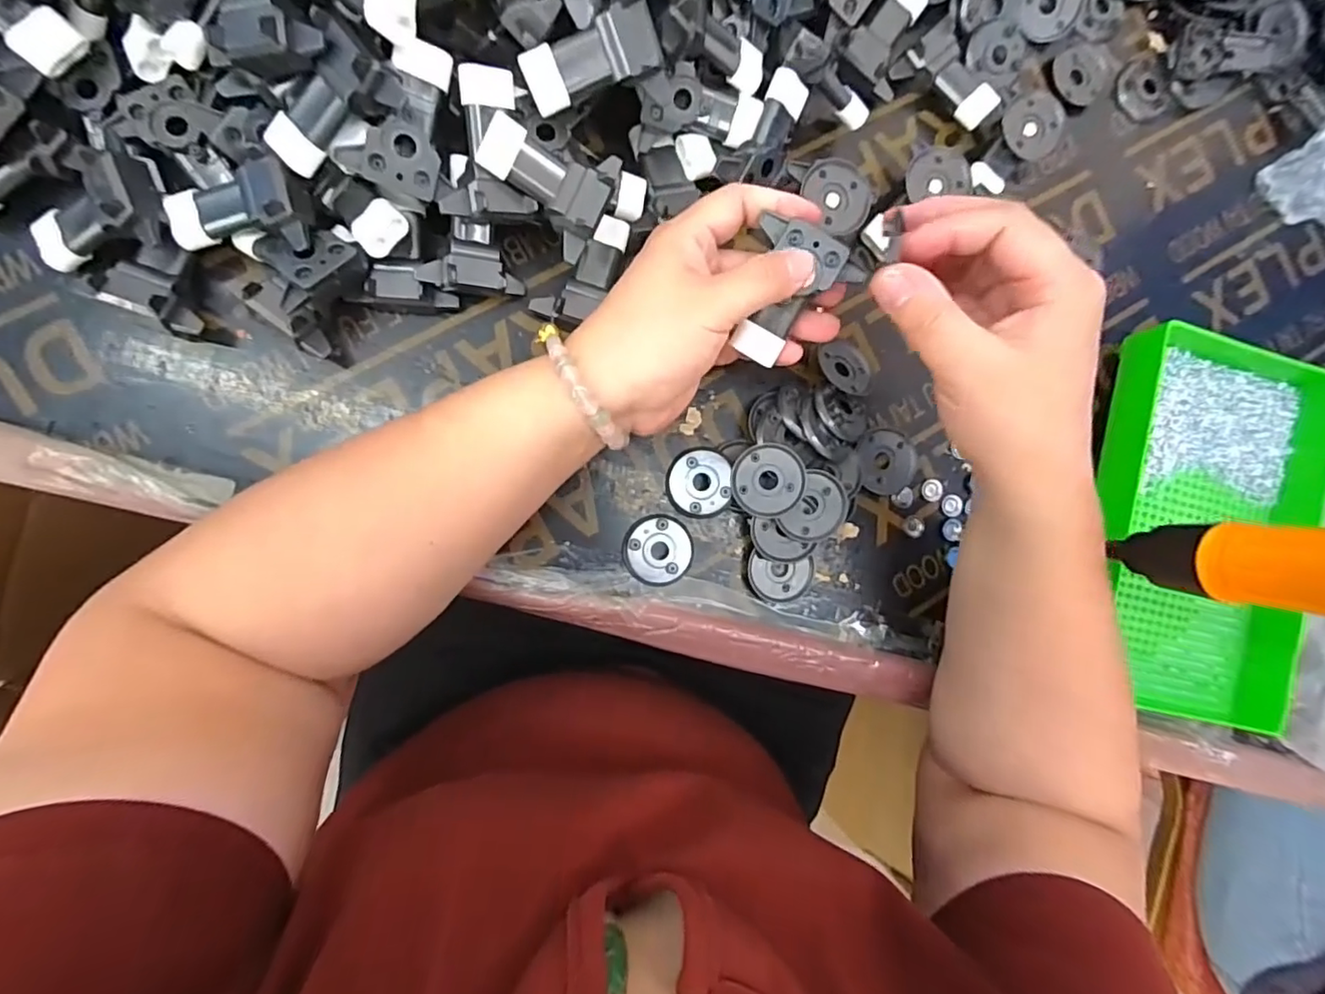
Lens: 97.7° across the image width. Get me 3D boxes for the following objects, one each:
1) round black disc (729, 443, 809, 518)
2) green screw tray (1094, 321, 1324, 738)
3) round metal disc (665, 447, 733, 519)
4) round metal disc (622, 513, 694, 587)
[{"bbox_3d":[0.063,-0.009,0.342,0.041,0.006,0.043,1,98,10],"label":"round black disc"},{"bbox_3d":[0.364,0.020,0.396,0.153,0.043,0.258,12,89,-10],"label":"green screw tray"},{"bbox_3d":[0.022,-0.009,0.348,0.039,0.008,0.043,-1,83,12],"label":"round metal disc"},{"bbox_3d":[-0.002,0.032,0.349,0.042,0.008,0.041,0,91,-10],"label":"round metal disc"}]

